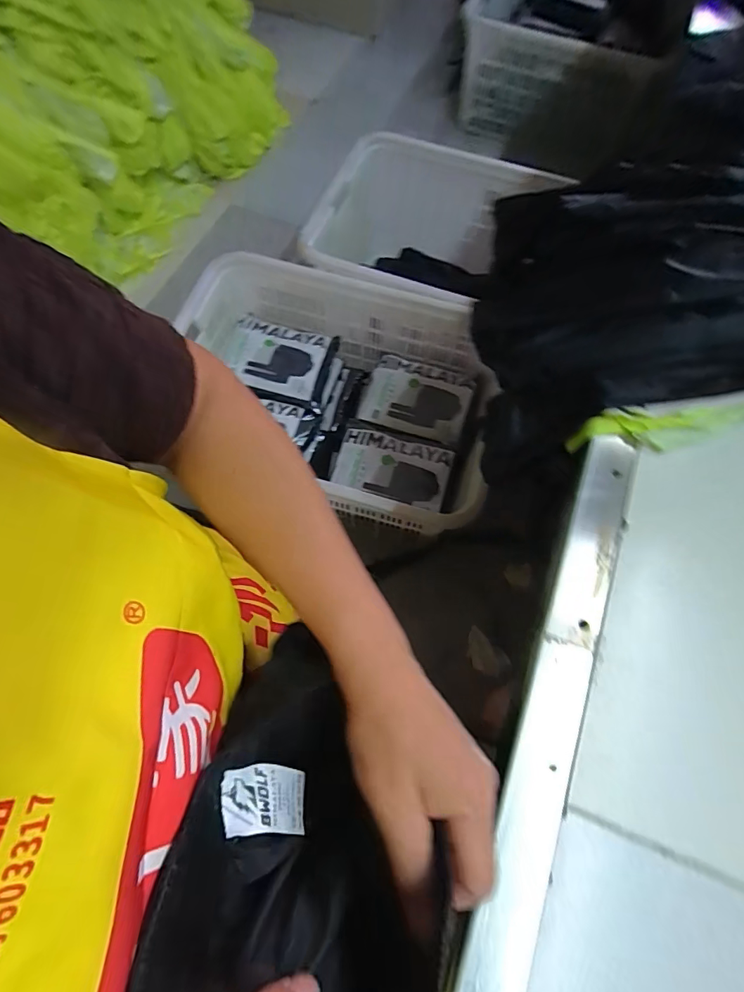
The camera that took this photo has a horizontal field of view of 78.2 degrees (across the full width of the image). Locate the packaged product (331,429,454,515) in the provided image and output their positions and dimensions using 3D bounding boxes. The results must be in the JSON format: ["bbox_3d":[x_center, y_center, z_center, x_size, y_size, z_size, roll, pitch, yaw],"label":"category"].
[{"bbox_3d":[0.050,-0.080,1.159,0.288,0.044,0.177,16,68,6],"label":"packaged product"}]

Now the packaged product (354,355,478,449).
[{"bbox_3d":[0.124,-0.276,1.250,0.284,0.061,0.229,18,68,6],"label":"packaged product"}]

